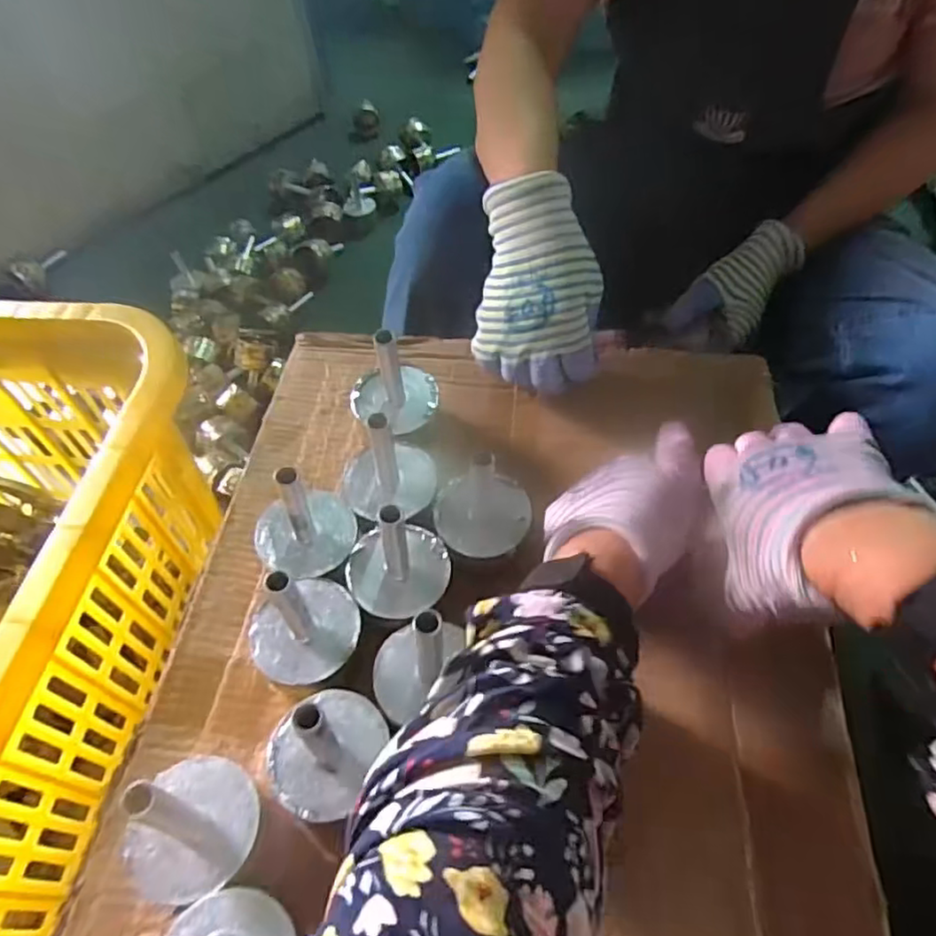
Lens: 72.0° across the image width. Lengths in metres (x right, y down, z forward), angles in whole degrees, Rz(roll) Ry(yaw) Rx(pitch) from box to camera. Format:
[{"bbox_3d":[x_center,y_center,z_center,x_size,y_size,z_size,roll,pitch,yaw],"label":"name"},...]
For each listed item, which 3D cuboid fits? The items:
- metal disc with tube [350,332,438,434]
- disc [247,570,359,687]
[{"bbox_3d":[-0.054,-0.063,0.434,0.062,0.067,0.055,-10,56,-2],"label":"metal disc with tube"},{"bbox_3d":[-0.093,0.076,0.340,0.059,0.070,0.055,-2,56,3],"label":"disc"}]

